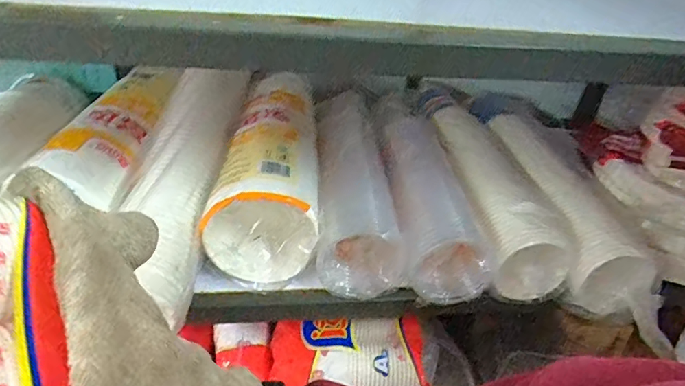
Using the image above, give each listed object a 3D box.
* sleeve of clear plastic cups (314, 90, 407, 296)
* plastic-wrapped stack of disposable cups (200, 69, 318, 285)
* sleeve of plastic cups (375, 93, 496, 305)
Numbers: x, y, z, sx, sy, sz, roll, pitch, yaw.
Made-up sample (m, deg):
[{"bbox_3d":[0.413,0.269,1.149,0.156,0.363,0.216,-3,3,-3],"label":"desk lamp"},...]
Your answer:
[{"bbox_3d":[0.016,-0.002,0.613,0.097,0.097,0.250,3,35,-5],"label":"sleeve of clear plastic cups"},{"bbox_3d":[-0.086,-0.021,0.619,0.119,0.110,0.263,5,35,-2],"label":"plastic-wrapped stack of disposable cups"},{"bbox_3d":[0.104,-0.002,0.637,0.091,0.081,0.298,1,35,-8],"label":"sleeve of plastic cups"}]

